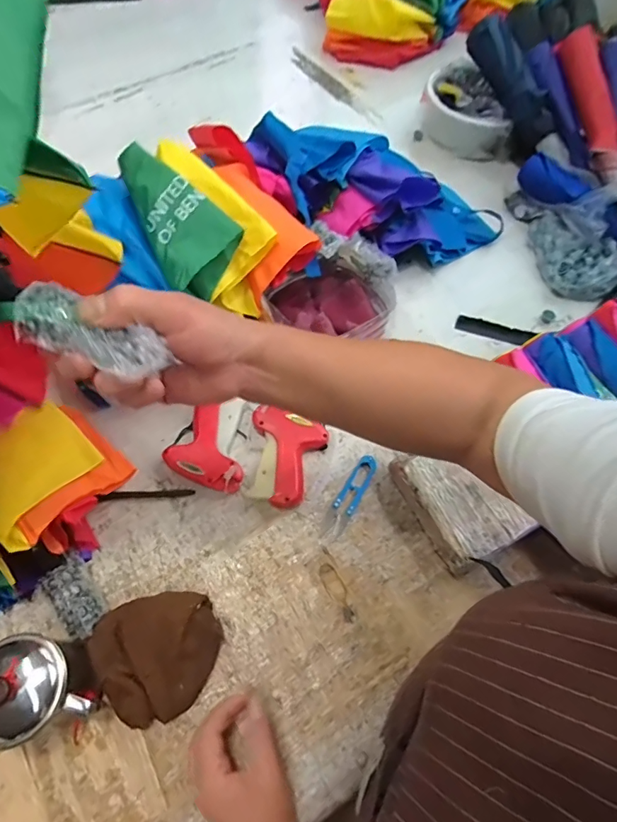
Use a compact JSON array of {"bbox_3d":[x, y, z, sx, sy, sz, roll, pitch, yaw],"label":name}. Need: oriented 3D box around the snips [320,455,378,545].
[{"bbox_3d":[0.050,0.102,0.540,0.026,0.005,0.110,29,66,13],"label":"snips"}]

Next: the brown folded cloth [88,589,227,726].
[{"bbox_3d":[-0.145,0.238,0.436,0.113,0.046,0.103,-12,64,-7],"label":"brown folded cloth"}]

